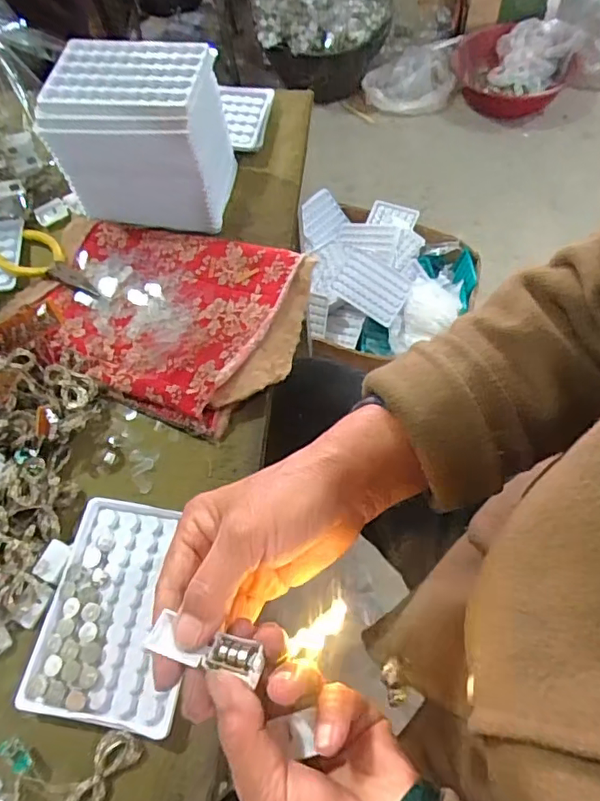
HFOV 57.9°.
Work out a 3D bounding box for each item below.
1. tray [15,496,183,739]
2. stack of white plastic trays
[{"bbox_3d":[-0.112,0.129,0.341,0.090,0.008,0.128,7,62,6],"label":"tray"},{"bbox_3d":[-0.132,-0.229,0.470,0.129,0.107,0.097,8,62,7],"label":"stack of white plastic trays"}]

